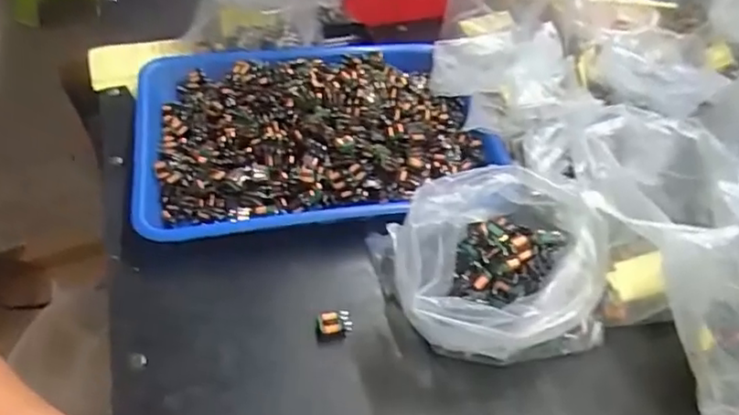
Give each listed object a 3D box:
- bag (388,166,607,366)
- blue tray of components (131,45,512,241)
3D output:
[{"bbox_3d":[0.089,0.054,0.455,0.153,0.104,0.116,-2,46,-8],"label":"bag"},{"bbox_3d":[-0.051,-0.086,0.596,0.330,0.071,0.246,-6,48,-12],"label":"blue tray of components"}]

